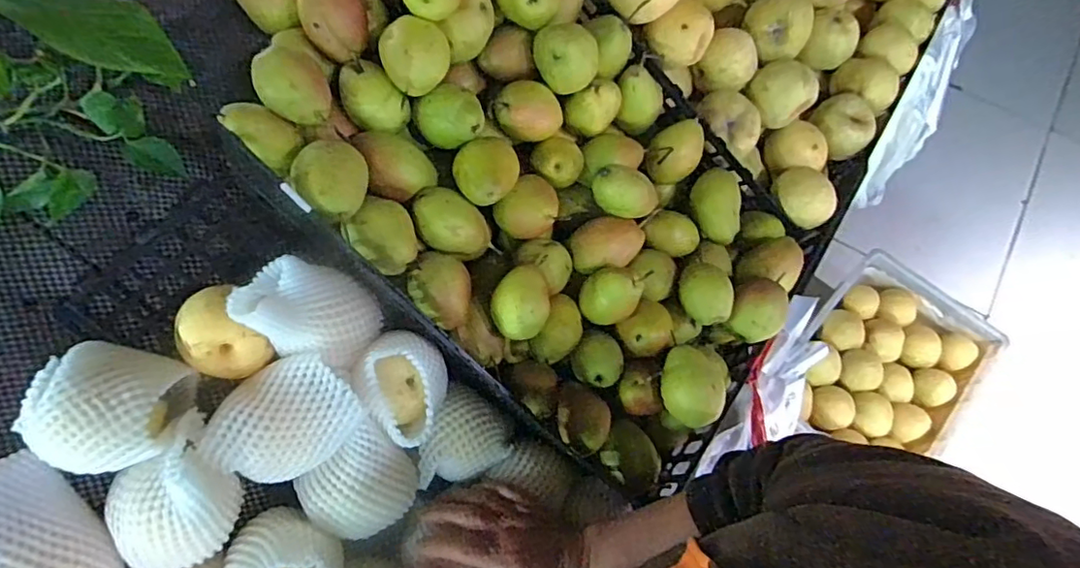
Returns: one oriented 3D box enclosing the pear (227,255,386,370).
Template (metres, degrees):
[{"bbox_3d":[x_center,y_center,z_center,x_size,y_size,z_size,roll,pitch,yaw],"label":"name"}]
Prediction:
[{"bbox_3d":[-0.193,0.023,0.496,0.095,0.069,0.092,31,69,12],"label":"pear"}]

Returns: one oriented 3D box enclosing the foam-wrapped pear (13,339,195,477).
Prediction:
[{"bbox_3d":[-0.326,0.100,0.449,0.091,0.082,0.088,0,66,-1],"label":"foam-wrapped pear"}]

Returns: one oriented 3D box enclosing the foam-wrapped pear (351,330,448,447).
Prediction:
[{"bbox_3d":[-0.119,0.086,0.506,0.077,0.064,0.092,-41,73,-18],"label":"foam-wrapped pear"}]

